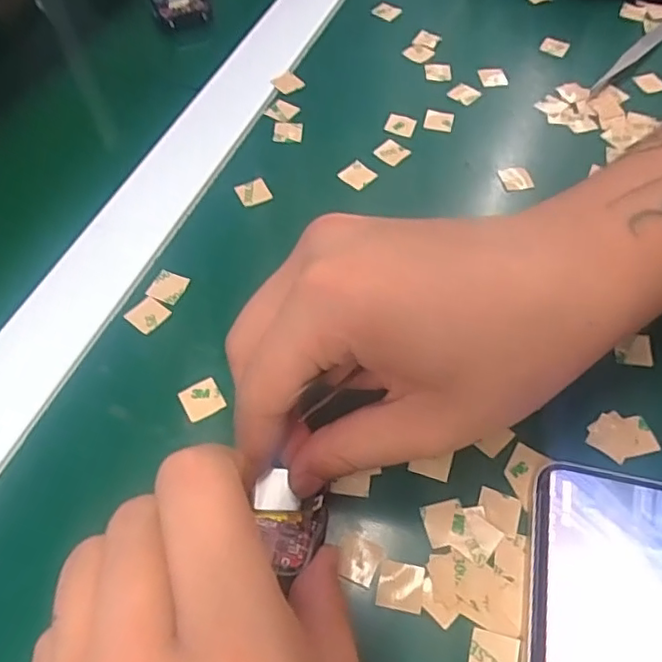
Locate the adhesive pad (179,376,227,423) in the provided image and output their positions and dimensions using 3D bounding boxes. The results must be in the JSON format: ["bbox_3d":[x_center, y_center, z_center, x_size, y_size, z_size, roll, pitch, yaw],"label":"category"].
[{"bbox_3d":[-0.051,0.027,0.238,0.015,0.004,0.016,-25,60,-15],"label":"adhesive pad"}]

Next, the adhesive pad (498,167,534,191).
[{"bbox_3d":[0.096,-0.080,0.311,0.016,0.004,0.018,-8,57,-5],"label":"adhesive pad"}]

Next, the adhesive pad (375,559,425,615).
[{"bbox_3d":[0.024,0.086,0.201,0.015,0.004,0.015,9,57,6],"label":"adhesive pad"}]

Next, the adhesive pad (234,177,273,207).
[{"bbox_3d":[-0.039,-0.070,0.303,0.015,0.004,0.015,-24,63,-10],"label":"adhesive pad"}]

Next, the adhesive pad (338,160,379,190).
[{"bbox_3d":[0.014,-0.082,0.310,0.015,0.004,0.015,36,64,21],"label":"adhesive pad"}]

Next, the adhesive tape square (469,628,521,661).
[{"bbox_3d":[0.052,0.104,0.189,0.016,0.004,0.015,13,58,9],"label":"adhesive tape square"}]

